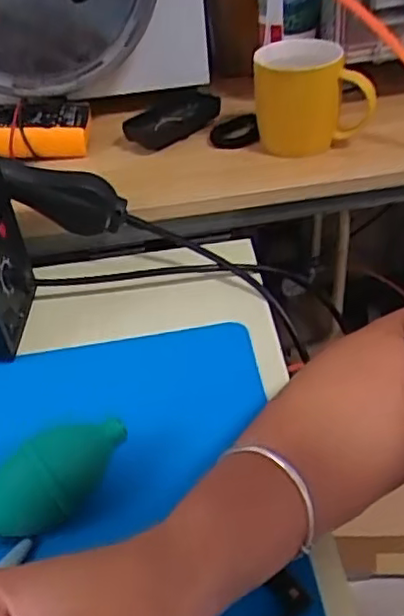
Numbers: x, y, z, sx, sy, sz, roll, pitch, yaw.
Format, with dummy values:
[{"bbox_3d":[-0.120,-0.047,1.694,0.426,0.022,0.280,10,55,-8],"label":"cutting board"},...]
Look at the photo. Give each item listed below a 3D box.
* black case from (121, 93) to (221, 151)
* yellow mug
[{"bbox_3d":[-0.030,-0.208,0.719,0.112,0.023,0.057,-31,45,-27],"label":"black case"},{"bbox_3d":[0.113,-0.217,0.658,0.112,0.092,0.077,-1,39,7],"label":"yellow mug"}]

